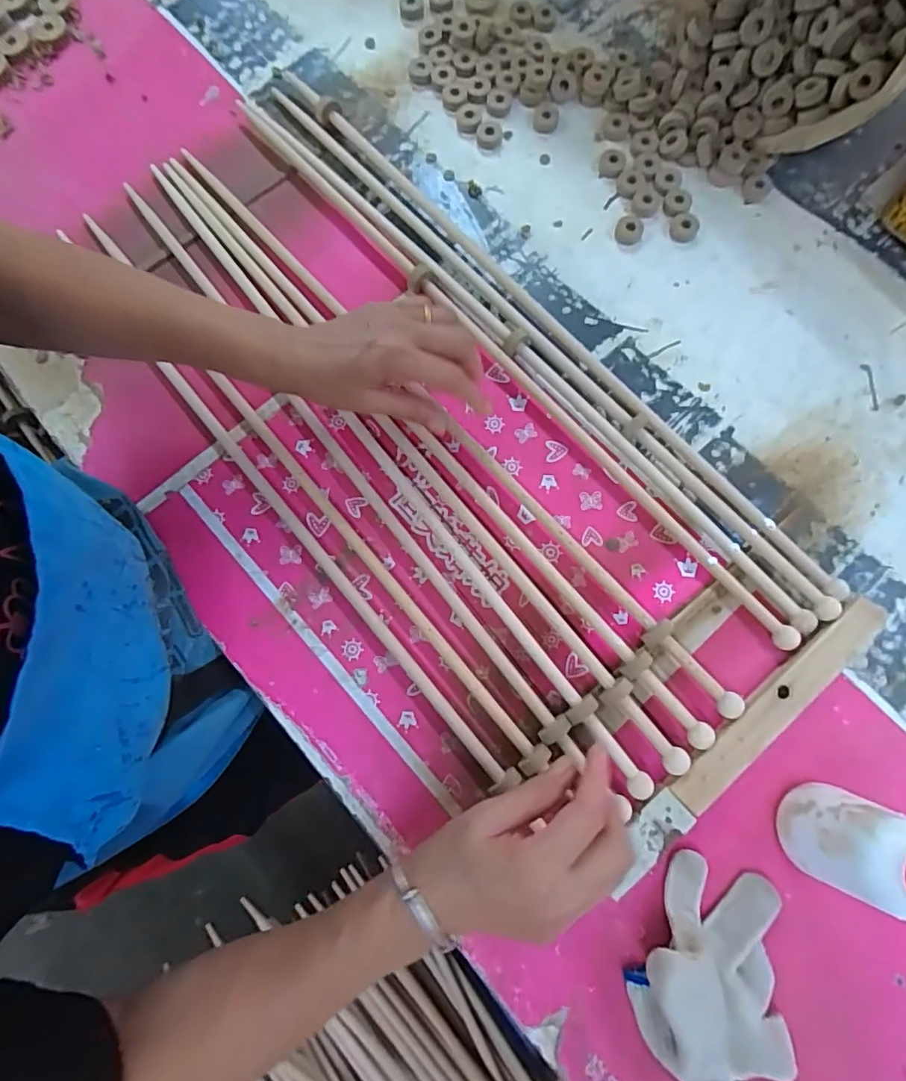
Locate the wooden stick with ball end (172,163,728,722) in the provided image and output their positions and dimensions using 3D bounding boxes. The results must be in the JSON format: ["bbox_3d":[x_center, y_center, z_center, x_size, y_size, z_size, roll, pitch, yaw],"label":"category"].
[{"bbox_3d":[-0.021,-0.117,0.470,0.019,0.013,0.690,-42,80,-7],"label":"wooden stick with ball end"}]

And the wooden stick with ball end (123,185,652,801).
[{"bbox_3d":[-0.078,-0.075,0.464,0.022,0.019,0.693,-39,80,-6],"label":"wooden stick with ball end"}]

